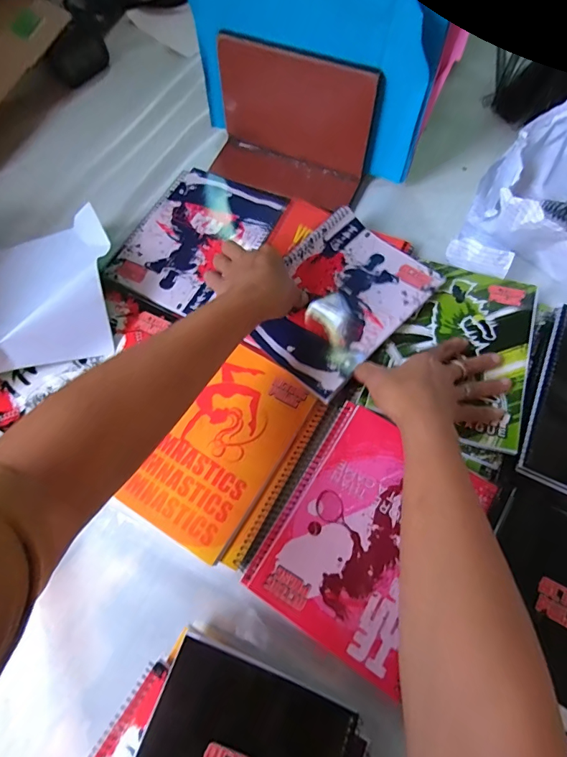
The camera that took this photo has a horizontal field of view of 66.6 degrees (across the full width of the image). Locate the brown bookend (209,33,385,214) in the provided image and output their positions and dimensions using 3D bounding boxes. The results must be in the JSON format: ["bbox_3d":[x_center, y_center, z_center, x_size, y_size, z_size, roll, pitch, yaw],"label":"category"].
[{"bbox_3d":[0.003,-0.299,0.520,0.195,0.126,0.082,23,69,11],"label":"brown bookend"}]

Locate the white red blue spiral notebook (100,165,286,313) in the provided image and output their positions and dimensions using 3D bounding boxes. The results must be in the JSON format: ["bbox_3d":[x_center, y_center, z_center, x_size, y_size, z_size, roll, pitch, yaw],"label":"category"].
[{"bbox_3d":[-0.105,-0.176,0.534,0.149,0.008,0.203,25,69,12],"label":"white red blue spiral notebook"}]

